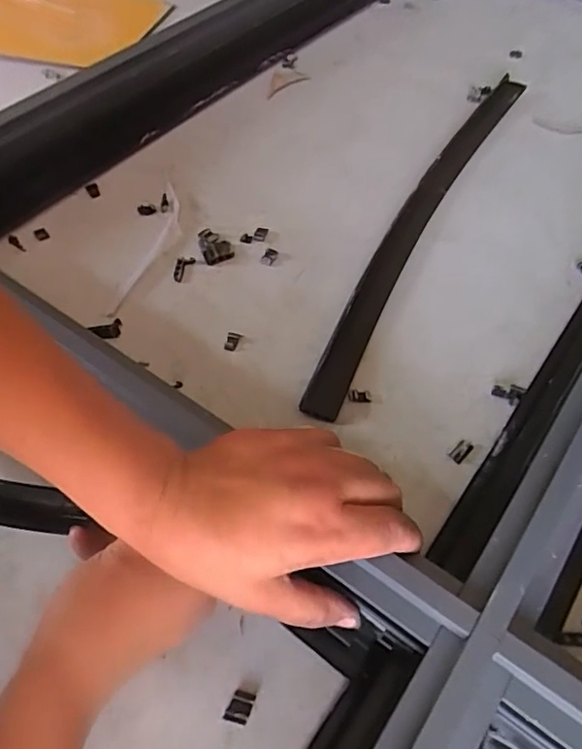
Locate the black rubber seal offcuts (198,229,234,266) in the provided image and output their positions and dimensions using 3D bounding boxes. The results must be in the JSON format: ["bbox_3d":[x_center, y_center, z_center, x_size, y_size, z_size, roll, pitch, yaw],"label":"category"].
[{"bbox_3d":[-0.073,-0.125,0.532,0.028,0.008,0.048,-15,55,-9],"label":"black rubber seal offcuts"}]

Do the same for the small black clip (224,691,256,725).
[{"bbox_3d":[-0.028,0.185,0.308,0.012,0.004,0.018,19,56,15],"label":"small black clip"}]

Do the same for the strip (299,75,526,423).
[{"bbox_3d":[0.139,-0.166,0.553,0.036,0.016,0.536,22,57,17],"label":"strip"}]

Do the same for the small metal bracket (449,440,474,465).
[{"bbox_3d":[0.122,0.055,0.397,0.011,0.004,0.018,38,63,25],"label":"small metal bracket"}]

